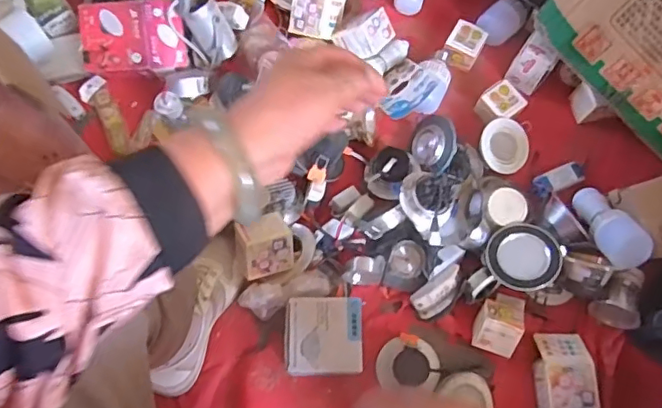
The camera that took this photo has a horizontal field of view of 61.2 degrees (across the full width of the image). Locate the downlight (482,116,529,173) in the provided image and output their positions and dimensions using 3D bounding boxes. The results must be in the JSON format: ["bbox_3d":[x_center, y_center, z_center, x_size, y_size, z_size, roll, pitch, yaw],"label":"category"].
[{"bbox_3d":[0.263,-0.088,0.855,0.082,0.032,0.082,-4,101,-19],"label":"downlight"}]

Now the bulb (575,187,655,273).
[{"bbox_3d":[0.389,0.023,0.793,0.054,0.051,0.148,-10,40,-3],"label":"bulb"}]

